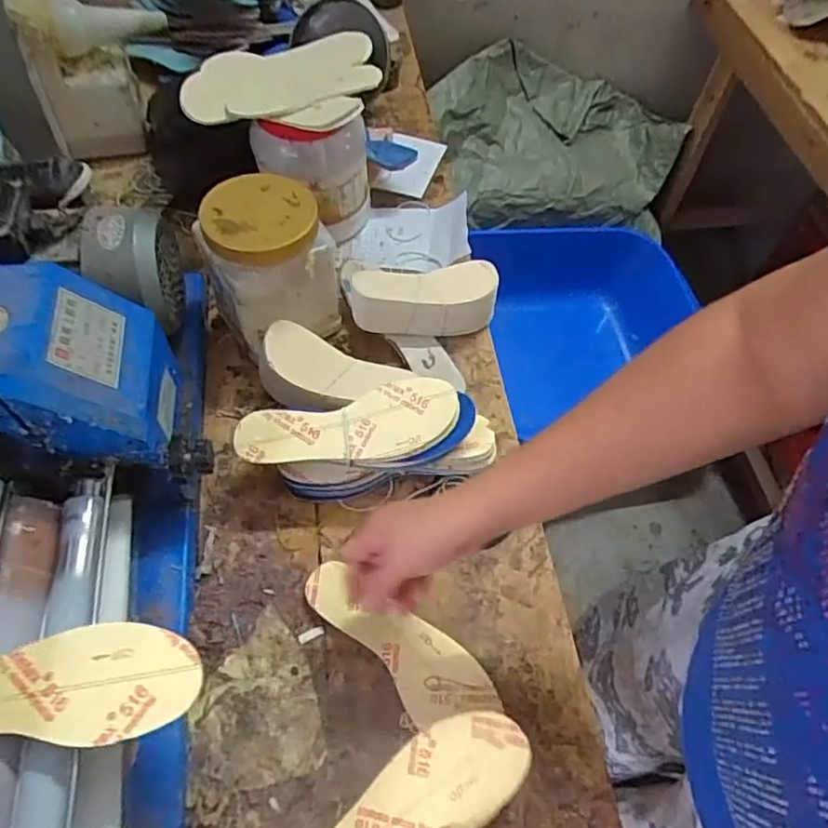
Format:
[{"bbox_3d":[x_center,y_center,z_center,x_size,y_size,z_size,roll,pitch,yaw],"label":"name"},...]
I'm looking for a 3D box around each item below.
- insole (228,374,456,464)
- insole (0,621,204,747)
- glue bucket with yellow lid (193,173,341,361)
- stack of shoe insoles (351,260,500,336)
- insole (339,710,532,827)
[{"bbox_3d":[-0.063,0.012,0.597,0.209,0.019,0.074,-10,73,1],"label":"insole"},{"bbox_3d":[-0.257,0.181,0.403,0.223,0.007,0.072,-5,62,-6],"label":"insole"},{"bbox_3d":[-0.155,-0.162,0.684,0.123,0.161,0.112,2,62,-3],"label":"glue bucket with yellow lid"},{"bbox_3d":[0.016,-0.138,0.733,0.179,0.066,0.071,-13,63,-11],"label":"stack of shoe insoles"},{"bbox_3d":[-0.012,0.312,0.474,0.224,0.007,0.072,-32,60,-10],"label":"insole"}]

